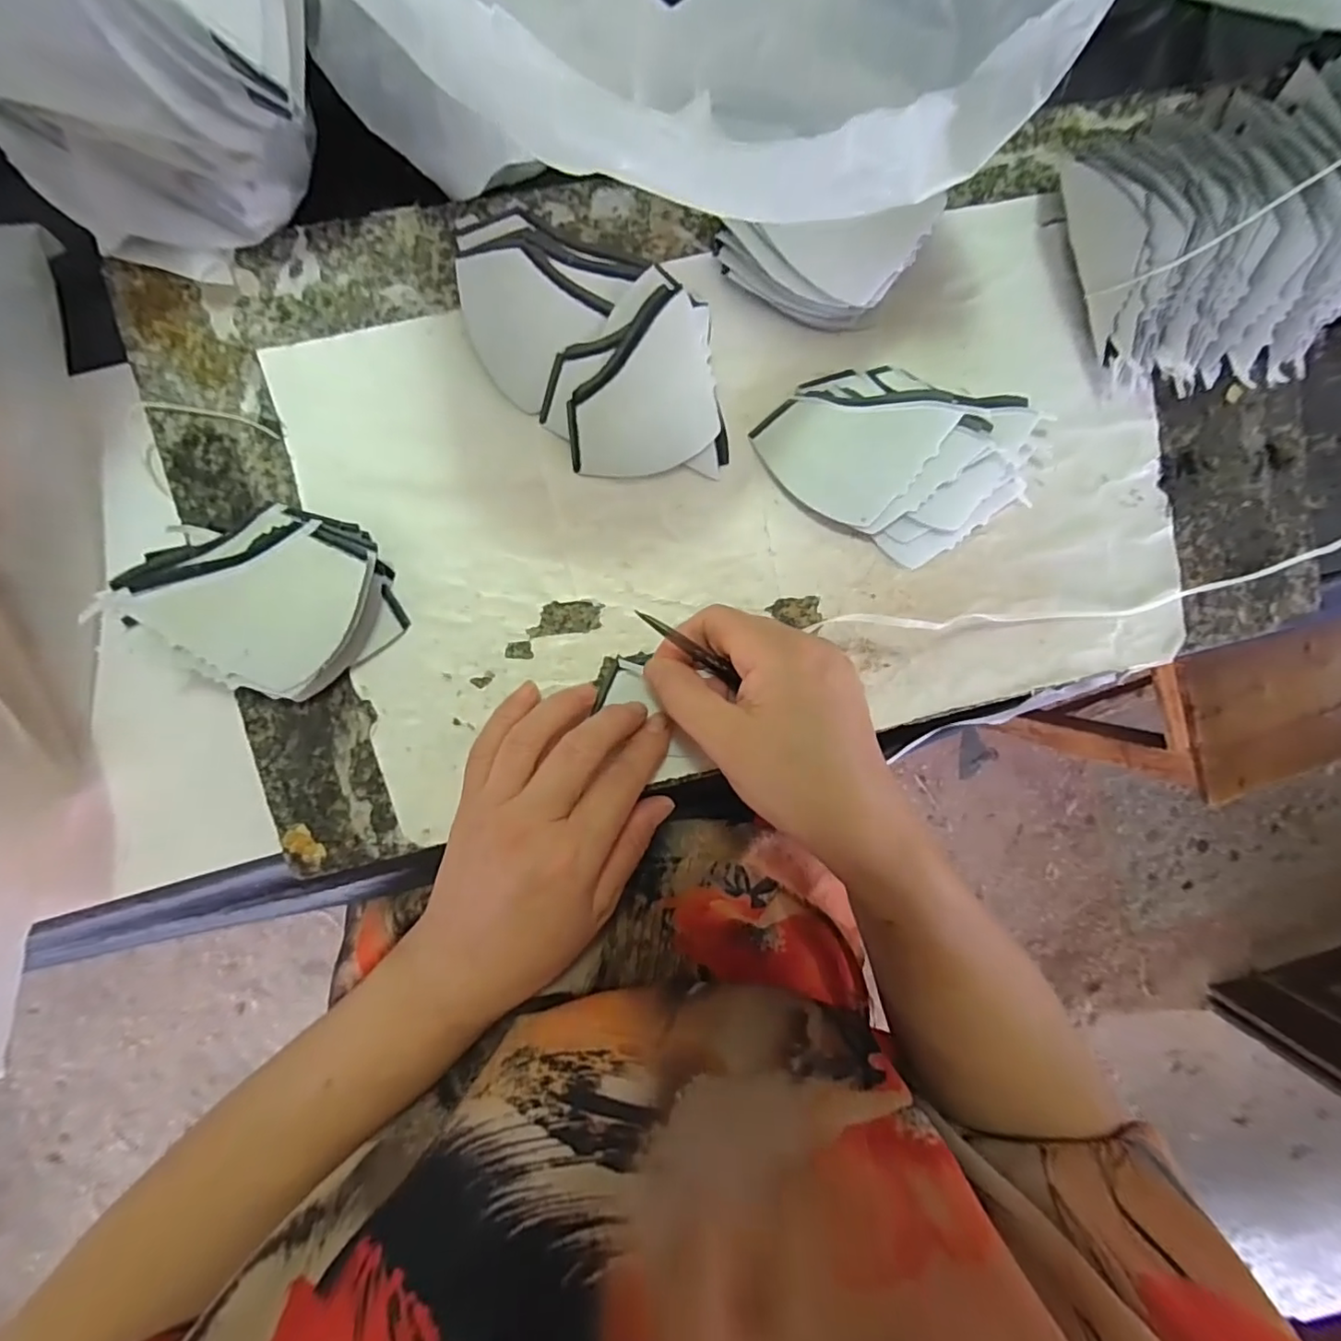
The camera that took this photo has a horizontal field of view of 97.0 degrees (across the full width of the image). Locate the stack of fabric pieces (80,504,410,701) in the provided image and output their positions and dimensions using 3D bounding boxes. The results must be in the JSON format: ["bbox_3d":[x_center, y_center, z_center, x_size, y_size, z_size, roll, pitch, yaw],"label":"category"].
[{"bbox_3d":[-0.183,-0.035,0.271,0.106,0.030,0.082,23,93,-8],"label":"stack of fabric pieces"}]

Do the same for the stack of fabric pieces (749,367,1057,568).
[{"bbox_3d":[0.121,-0.105,0.300,0.147,0.026,0.085,12,94,-8],"label":"stack of fabric pieces"}]

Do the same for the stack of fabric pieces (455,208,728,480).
[{"bbox_3d":[-0.036,-0.155,0.285,0.122,0.012,0.114,-1,96,-7],"label":"stack of fabric pieces"}]

